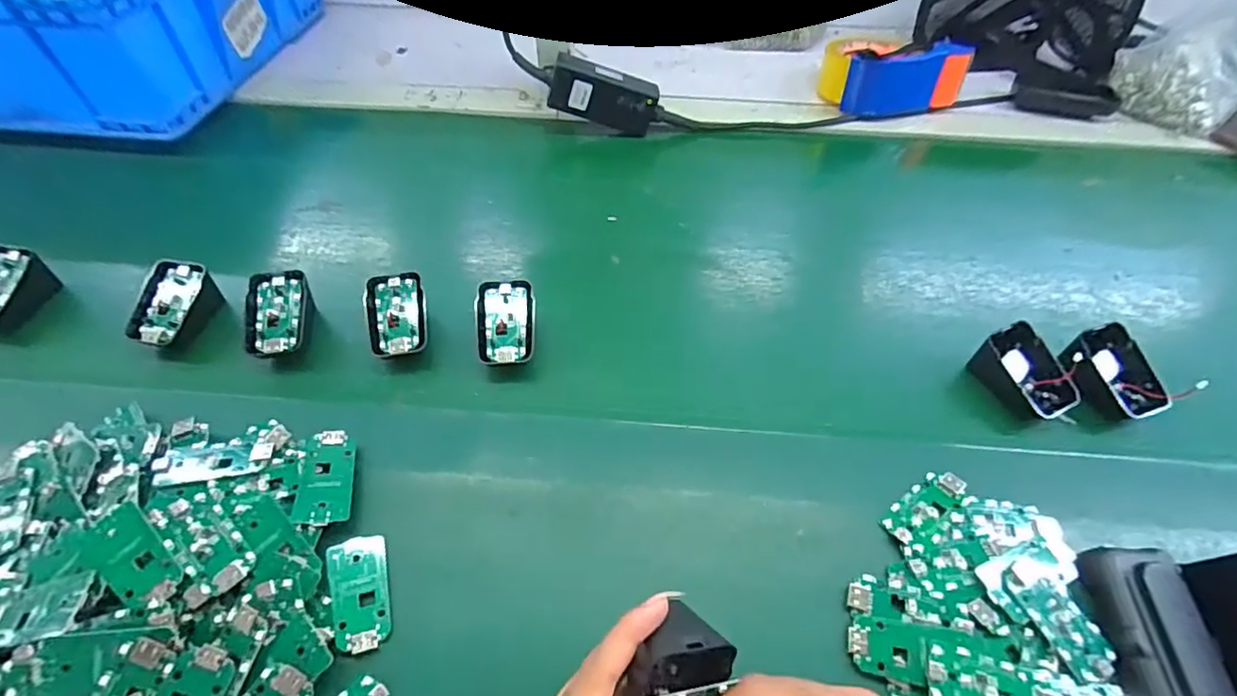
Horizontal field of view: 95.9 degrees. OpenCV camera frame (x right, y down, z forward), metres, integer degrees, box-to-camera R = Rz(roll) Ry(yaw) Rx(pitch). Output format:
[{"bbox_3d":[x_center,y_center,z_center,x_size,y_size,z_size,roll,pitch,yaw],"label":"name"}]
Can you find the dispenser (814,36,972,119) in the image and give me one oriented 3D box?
[{"bbox_3d":[0.316,-0.321,0.653,0.145,0.071,0.077,-1,53,-3],"label":"dispenser"}]

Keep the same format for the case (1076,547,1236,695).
[{"bbox_3d":[0.301,0.167,0.309,0.046,0.033,0.107,4,53,1],"label":"case"}]

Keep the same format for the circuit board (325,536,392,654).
[{"bbox_3d":[-0.151,0.142,0.327,0.031,0.007,0.062,-17,56,-14],"label":"circuit board"}]

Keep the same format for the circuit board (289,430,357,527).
[{"bbox_3d":[-0.187,0.083,0.359,0.031,0.005,0.063,3,50,-16],"label":"circuit board"}]

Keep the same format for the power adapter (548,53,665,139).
[{"bbox_3d":[-0.011,-0.273,0.605,0.121,0.051,0.031,12,52,-15],"label":"power adapter"}]

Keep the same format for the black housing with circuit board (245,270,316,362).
[{"bbox_3d":[-0.269,-0.025,0.443,0.034,0.044,0.073,-2,53,-4],"label":"black housing with circuit board"}]

